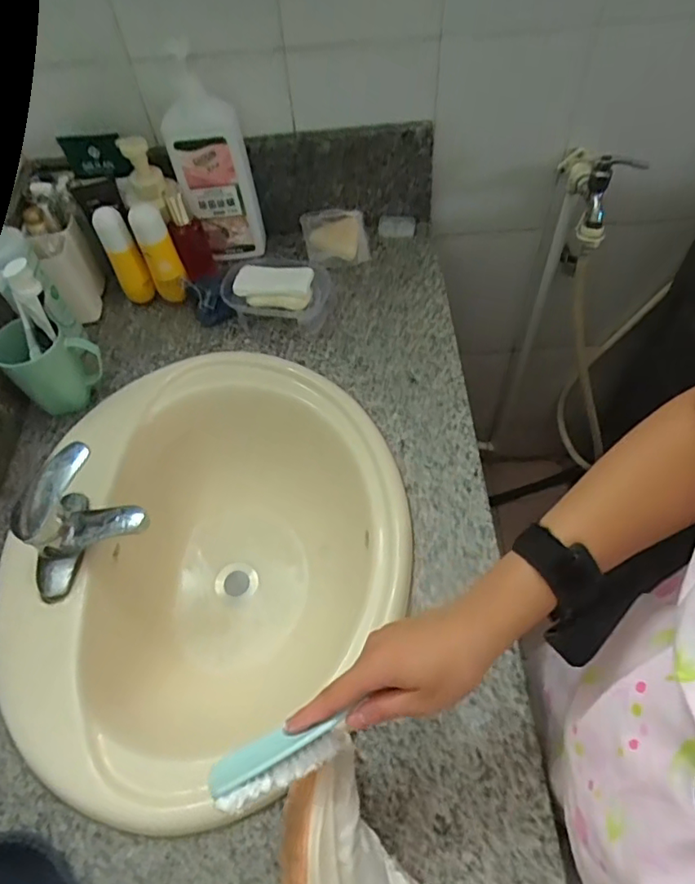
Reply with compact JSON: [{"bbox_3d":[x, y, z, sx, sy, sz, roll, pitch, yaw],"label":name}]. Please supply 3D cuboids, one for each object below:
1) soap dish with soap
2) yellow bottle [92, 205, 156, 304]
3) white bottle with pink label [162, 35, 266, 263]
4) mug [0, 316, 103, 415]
[{"bbox_3d":[-0.102,-0.216,0.827,0.151,0.071,0.097,13,58,10],"label":"soap dish with soap"},{"bbox_3d":[-0.320,-0.260,0.833,0.043,0.156,0.041,-28,60,-16],"label":"yellow bottle"},{"bbox_3d":[-0.190,-0.389,0.806,0.109,0.272,0.053,-14,57,-7],"label":"white bottle with pink label"},{"bbox_3d":[-0.382,-0.100,0.741,0.077,0.106,0.102,36,66,25],"label":"mug"}]

